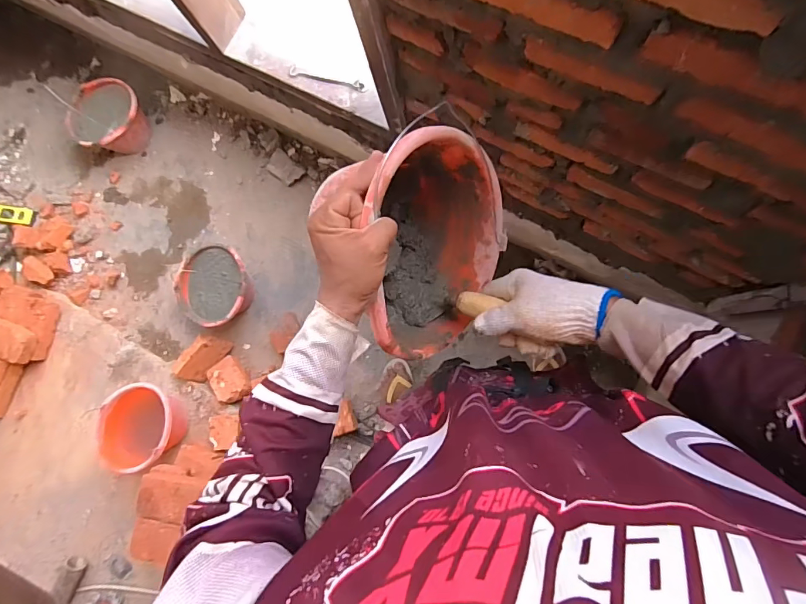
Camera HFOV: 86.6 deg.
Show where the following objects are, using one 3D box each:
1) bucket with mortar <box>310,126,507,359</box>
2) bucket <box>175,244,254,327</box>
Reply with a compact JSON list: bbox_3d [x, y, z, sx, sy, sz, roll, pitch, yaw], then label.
[{"bbox_3d":[-0.013,-0.076,0.528,0.186,0.219,0.258,20,121,38],"label":"bucket with mortar"},{"bbox_3d":[-0.582,-0.044,1.387,0.223,0.161,0.247,4,85,9],"label":"bucket"}]

